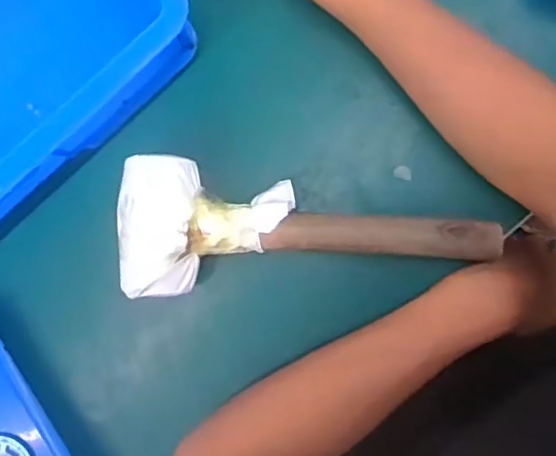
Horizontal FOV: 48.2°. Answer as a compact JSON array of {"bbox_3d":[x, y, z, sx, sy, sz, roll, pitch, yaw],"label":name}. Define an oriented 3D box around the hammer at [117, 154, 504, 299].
[{"bbox_3d":[0.025,-0.002,0.463,0.281,0.057,0.102,-1,91,4],"label":"hammer"}]

